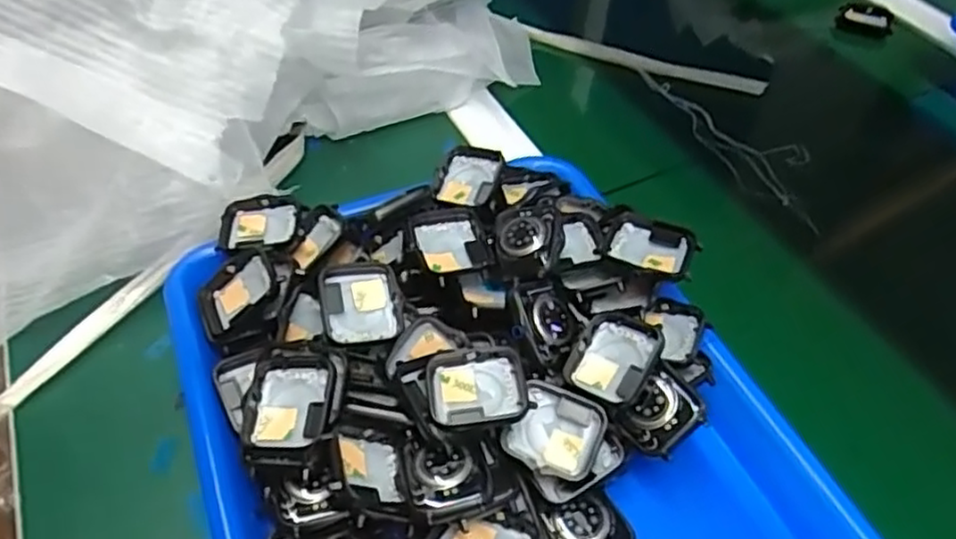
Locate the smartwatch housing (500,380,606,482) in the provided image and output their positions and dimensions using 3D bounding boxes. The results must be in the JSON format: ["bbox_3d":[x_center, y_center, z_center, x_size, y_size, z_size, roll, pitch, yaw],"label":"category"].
[{"bbox_3d":[0.035,0.073,0.323,0.042,0.017,0.035,14,51,14],"label":"smartwatch housing"}]

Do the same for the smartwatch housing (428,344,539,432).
[{"bbox_3d":[0.000,0.054,0.318,0.044,0.013,0.038,-4,47,-5],"label":"smartwatch housing"}]

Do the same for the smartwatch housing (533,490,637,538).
[{"bbox_3d":[0.047,0.114,0.311,0.034,0.014,0.036,-23,52,-21],"label":"smartwatch housing"}]

